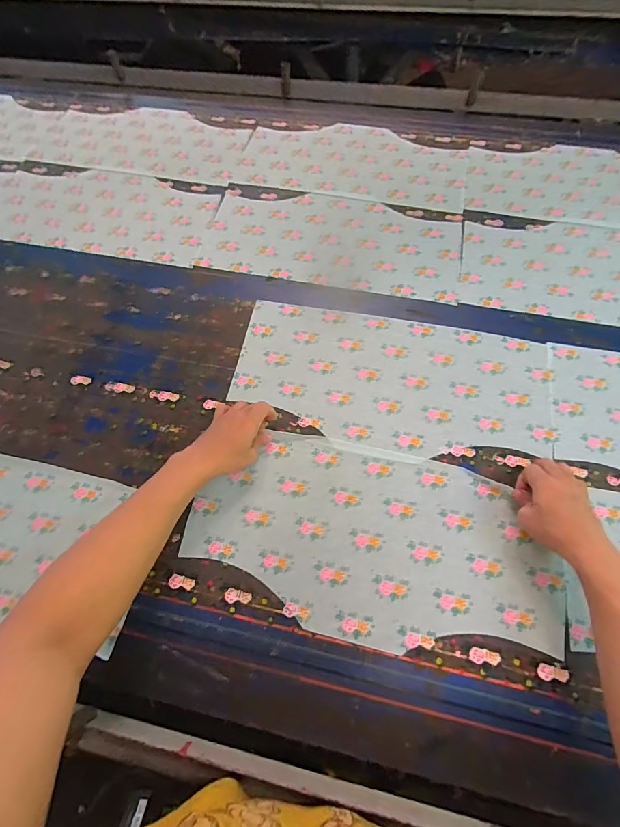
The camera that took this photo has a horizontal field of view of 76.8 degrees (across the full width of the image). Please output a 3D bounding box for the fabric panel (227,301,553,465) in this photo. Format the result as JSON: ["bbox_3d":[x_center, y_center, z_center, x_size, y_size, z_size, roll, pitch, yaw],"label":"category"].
[{"bbox_3d":[0.122,-0.052,0.616,0.480,0.009,0.243,12,66,7],"label":"fabric panel"}]

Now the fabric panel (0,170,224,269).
[{"bbox_3d":[-0.440,-0.429,0.818,0.500,0.008,0.235,14,66,8],"label":"fabric panel"}]

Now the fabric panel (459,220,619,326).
[{"bbox_3d":[0.518,-0.252,0.694,0.473,0.010,0.224,10,66,6],"label":"fabric panel"}]

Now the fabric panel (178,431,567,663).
[{"bbox_3d":[0.079,0.167,0.520,0.472,0.008,0.235,11,66,8],"label":"fabric panel"}]

